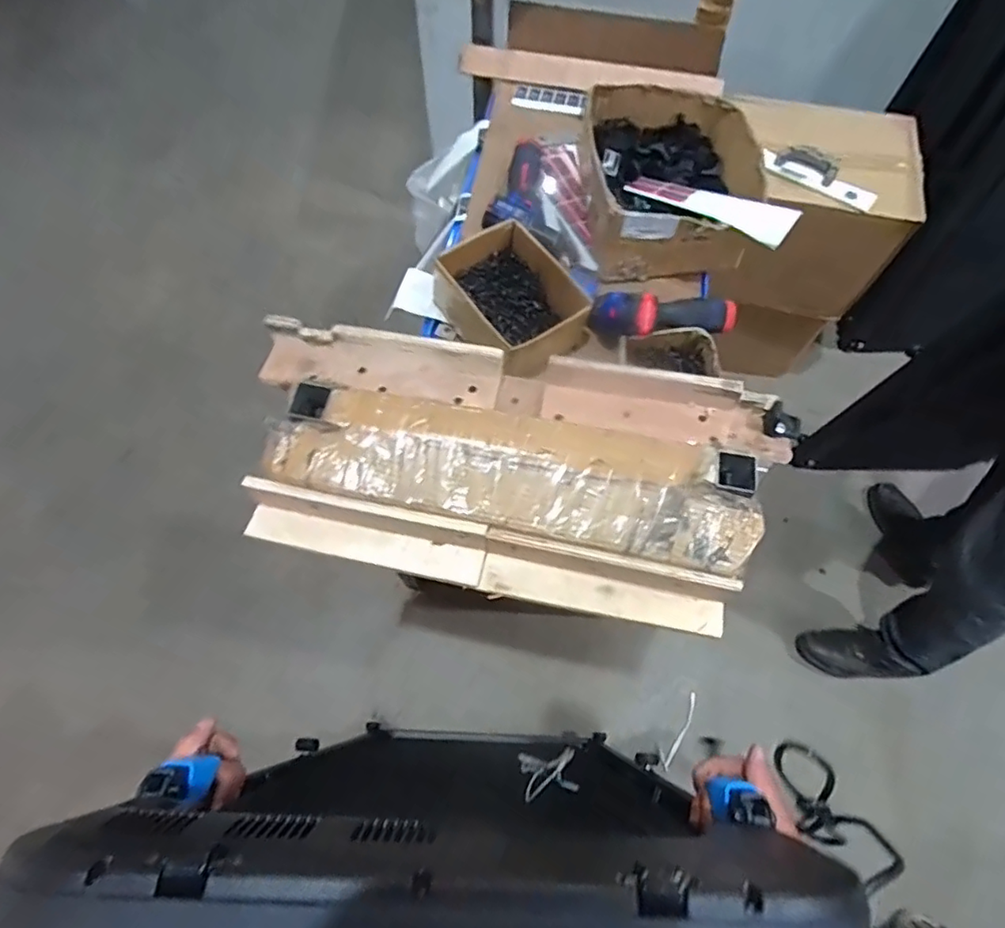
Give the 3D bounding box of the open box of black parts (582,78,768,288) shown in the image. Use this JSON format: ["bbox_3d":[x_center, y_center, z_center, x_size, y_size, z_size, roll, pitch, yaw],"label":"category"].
[{"bbox_3d":[0.273,-0.461,0.956,0.267,0.149,0.307,1,68,-1],"label":"open box of black parts"}]

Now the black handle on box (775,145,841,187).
[{"bbox_3d":[0.599,-0.589,1.124,0.112,0.017,0.064,31,70,11],"label":"black handle on box"}]

